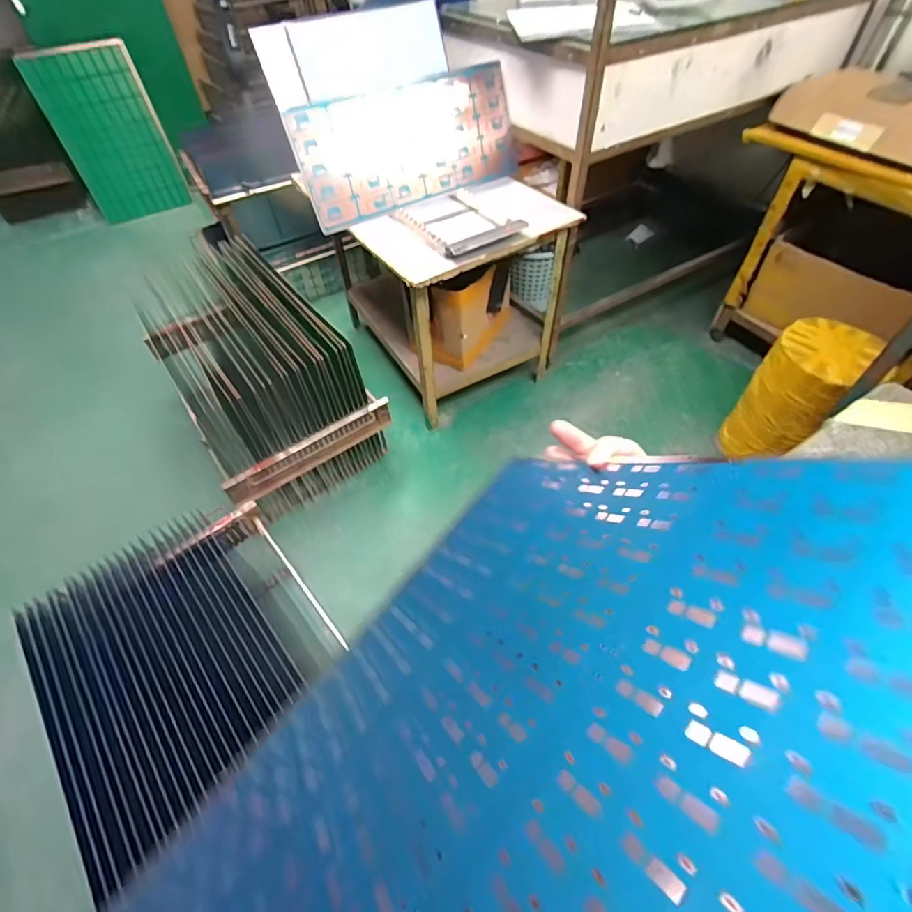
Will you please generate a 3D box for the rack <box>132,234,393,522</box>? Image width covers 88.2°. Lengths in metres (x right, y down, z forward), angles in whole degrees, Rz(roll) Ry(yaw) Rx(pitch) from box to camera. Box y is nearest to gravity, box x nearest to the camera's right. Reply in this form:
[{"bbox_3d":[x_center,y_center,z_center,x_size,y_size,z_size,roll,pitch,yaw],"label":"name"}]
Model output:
[{"bbox_3d":[-0.516,-0.208,1.213,0.381,0.395,0.614,-33,57,-22],"label":"rack"}]

